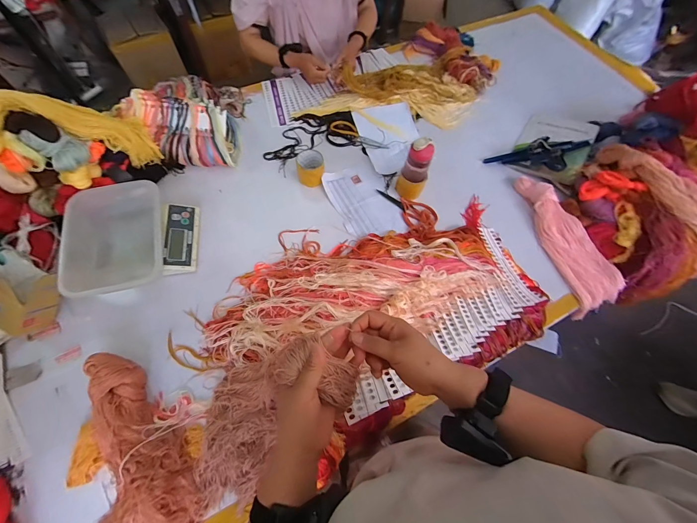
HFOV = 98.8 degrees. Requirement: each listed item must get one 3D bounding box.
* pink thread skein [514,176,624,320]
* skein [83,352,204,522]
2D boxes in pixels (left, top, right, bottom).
[{"bbox_3d":[0.640,-0.075,0.880,0.146,0.044,0.439,-18,74,-4],"label":"pink thread skein"},{"bbox_3d":[-0.426,0.362,0.596,0.170,0.064,0.402,-24,69,-13],"label":"skein"}]

